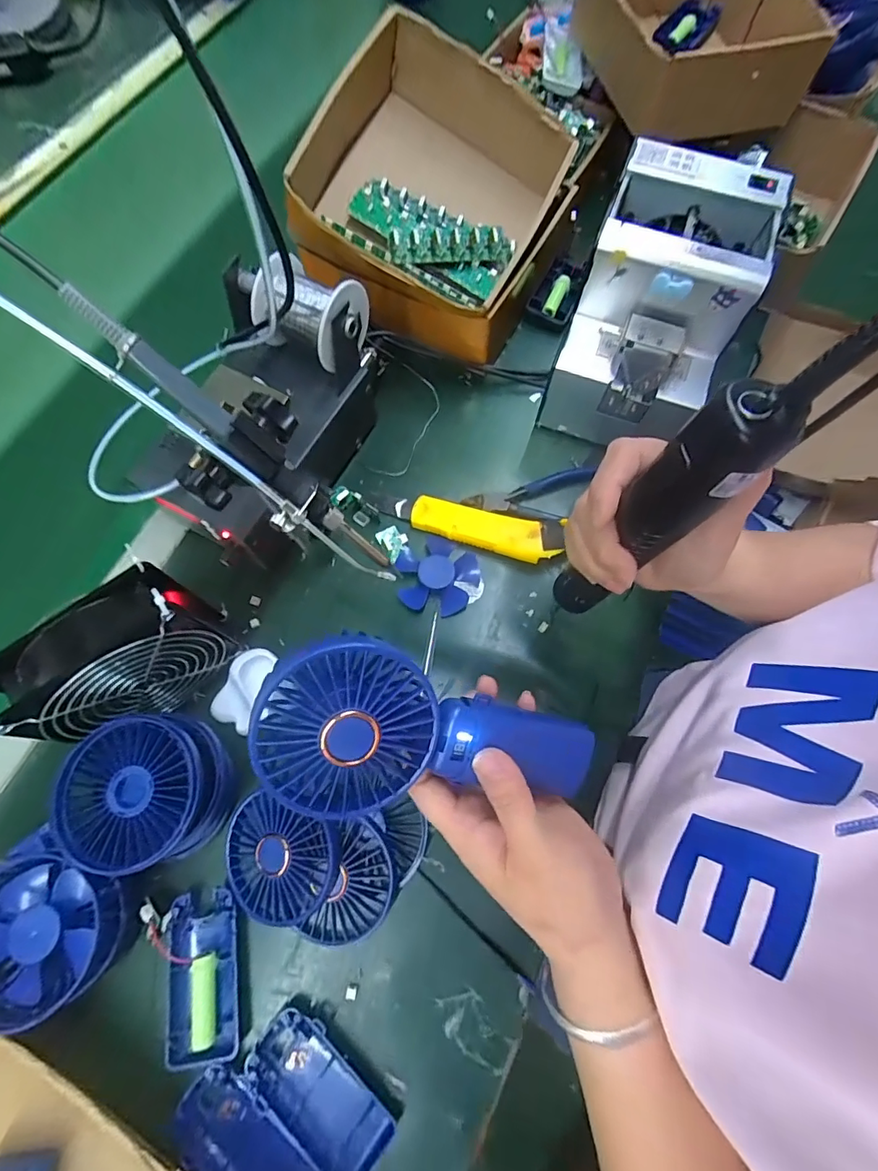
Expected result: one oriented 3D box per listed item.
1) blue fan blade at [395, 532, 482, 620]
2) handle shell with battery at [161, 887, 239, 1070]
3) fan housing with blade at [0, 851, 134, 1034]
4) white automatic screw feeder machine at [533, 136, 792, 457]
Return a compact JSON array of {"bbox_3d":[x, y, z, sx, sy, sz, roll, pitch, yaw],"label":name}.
[{"bbox_3d":[-0.002,-0.010,0.416,0.067,0.015,0.069,21,72,8],"label":"blue fan blade"},{"bbox_3d":[-0.155,0.254,0.320,0.046,0.015,0.092,-9,70,-2],"label":"handle shell with battery"},{"bbox_3d":[-0.251,0.219,0.314,0.096,0.048,0.085,15,71,6],"label":"fan housing with blade"},{"bbox_3d":[0.180,-0.227,0.417,0.119,0.151,0.165,20,72,8],"label":"white automatic screw feeder machine"}]

